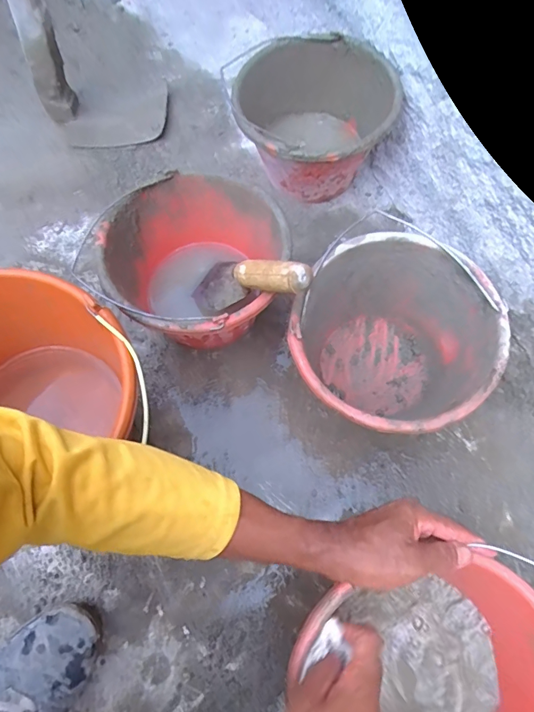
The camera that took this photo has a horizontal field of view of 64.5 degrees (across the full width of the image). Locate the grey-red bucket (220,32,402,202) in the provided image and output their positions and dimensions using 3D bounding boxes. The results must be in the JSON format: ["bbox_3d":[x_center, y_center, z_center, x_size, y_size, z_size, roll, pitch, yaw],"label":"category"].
[{"bbox_3d":[0.074,-0.358,0.702,0.241,0.184,0.231,1,68,-2],"label":"grey-red bucket"}]

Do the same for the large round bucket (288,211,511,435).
[{"bbox_3d":[0.146,-0.006,0.551,0.224,0.175,0.237,1,68,-2],"label":"large round bucket"}]

